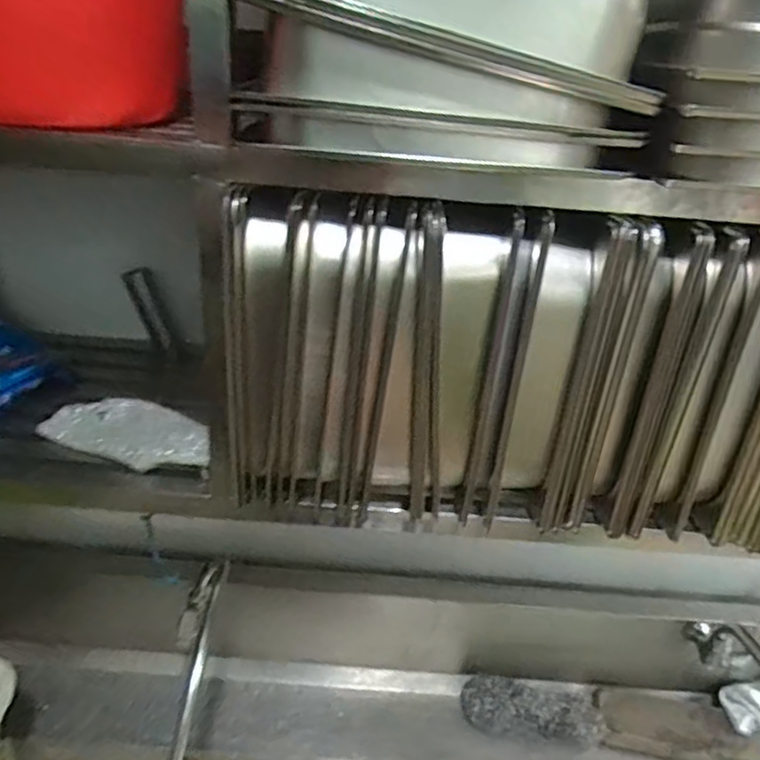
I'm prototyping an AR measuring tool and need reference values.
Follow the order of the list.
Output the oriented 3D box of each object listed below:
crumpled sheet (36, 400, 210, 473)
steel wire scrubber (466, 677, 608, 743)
[{"bbox_3d":[-0.216,0.047,0.588,0.150,0.024,0.088,19,30,25],"label":"crumpled sheet"},{"bbox_3d":[0.203,0.441,0.882,0.180,0.035,0.083,4,27,-1],"label":"steel wire scrubber"}]

